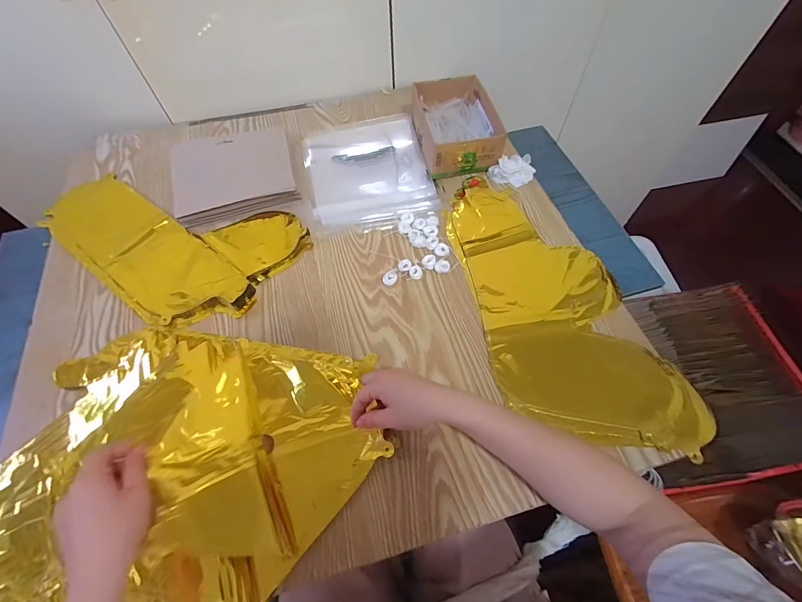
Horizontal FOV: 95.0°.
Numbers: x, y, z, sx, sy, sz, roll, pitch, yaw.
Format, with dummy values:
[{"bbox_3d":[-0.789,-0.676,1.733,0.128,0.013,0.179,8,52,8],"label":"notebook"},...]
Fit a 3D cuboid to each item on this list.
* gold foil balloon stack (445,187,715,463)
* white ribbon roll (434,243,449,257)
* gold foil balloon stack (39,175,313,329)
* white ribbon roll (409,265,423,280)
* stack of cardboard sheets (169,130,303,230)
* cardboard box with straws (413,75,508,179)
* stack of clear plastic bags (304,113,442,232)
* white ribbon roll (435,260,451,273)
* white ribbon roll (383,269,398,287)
[{"bbox_3d":[0.201,-0.001,0.506,0.214,0.015,0.428,-16,62,-9],"label":"gold foil balloon stack"},{"bbox_3d":[0.062,-0.078,0.555,0.021,0.004,0.021,12,62,6],"label":"white ribbon roll"},{"bbox_3d":[-0.360,-0.113,0.575,0.385,0.019,0.235,31,66,16],"label":"gold foil balloon stack"},{"bbox_3d":[0.022,-0.041,0.536,0.019,0.007,0.019,0,61,0],"label":"white ribbon roll"},{"bbox_3d":[-0.284,-0.220,0.627,0.190,0.024,0.167,-15,62,-8],"label":"stack of cardboard sheets"},{"bbox_3d":[0.096,-0.312,0.651,0.131,0.061,0.198,-10,61,-5],"label":"cardboard box with straws"},{"bbox_3d":[-0.057,-0.234,0.643,0.201,0.012,0.265,-10,61,-6],"label":"stack of clear plastic bags"},{"bbox_3d":[0.060,-0.050,0.539,0.022,0.012,0.019,7,61,4],"label":"white ribbon roll"},{"bbox_3d":[-0.016,-0.033,0.528,0.021,0.014,0.019,-2,61,-1],"label":"white ribbon roll"}]

